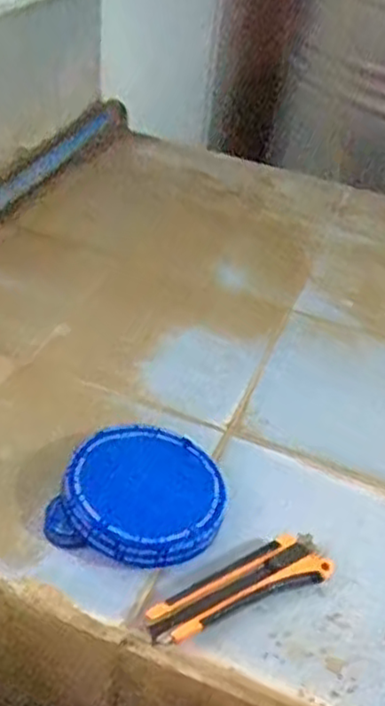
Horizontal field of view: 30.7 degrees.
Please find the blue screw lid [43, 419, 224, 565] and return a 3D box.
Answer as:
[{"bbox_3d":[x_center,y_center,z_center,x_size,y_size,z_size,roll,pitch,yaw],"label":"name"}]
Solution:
[{"bbox_3d":[-0.035,0.102,0.508,0.112,0.039,0.113,4,39,-3],"label":"blue screw lid"}]

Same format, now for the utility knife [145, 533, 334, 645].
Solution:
[{"bbox_3d":[0.032,0.156,0.463,0.133,0.015,0.040,-17,45,-27],"label":"utility knife"}]

